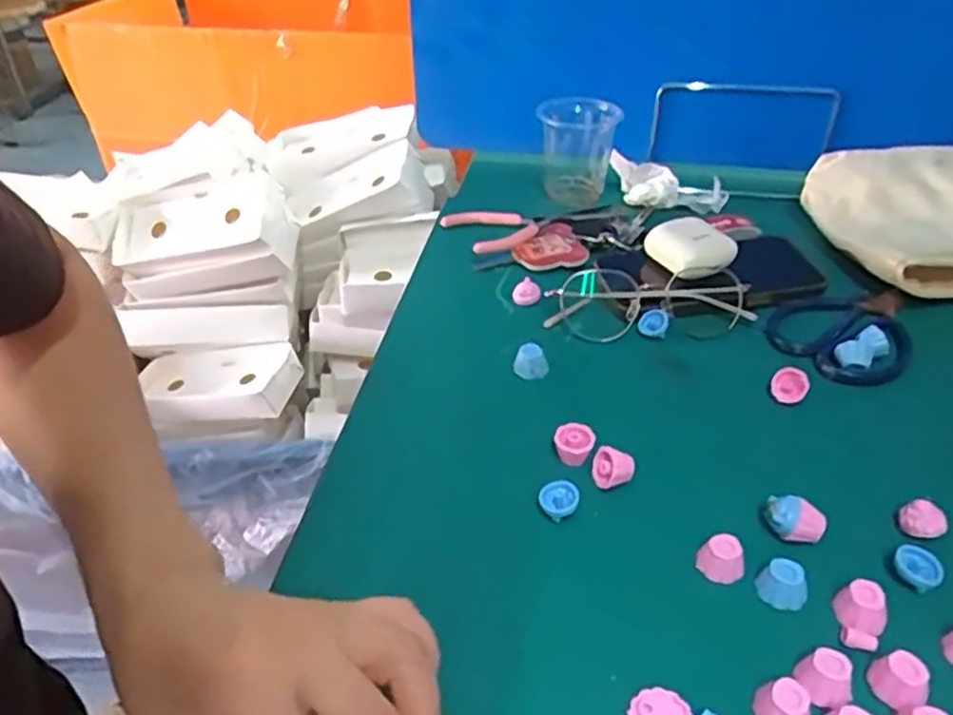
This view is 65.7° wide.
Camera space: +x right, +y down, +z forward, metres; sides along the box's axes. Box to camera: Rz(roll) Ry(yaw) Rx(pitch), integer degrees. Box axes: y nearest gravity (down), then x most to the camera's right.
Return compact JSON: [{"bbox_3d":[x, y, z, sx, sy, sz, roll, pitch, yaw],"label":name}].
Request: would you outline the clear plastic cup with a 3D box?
[{"bbox_3d":[0.082,-0.175,0.618,0.062,0.070,0.058,0,37,0],"label":"clear plastic cup"}]

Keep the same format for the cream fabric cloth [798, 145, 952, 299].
[{"bbox_3d":[0.336,-0.101,0.531,0.168,0.068,0.142,-7,38,-9],"label":"cream fabric cloth"}]

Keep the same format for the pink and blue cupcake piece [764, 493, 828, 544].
[{"bbox_3d":[0.146,0.075,0.339,0.026,0.020,0.016,14,40,18],"label":"pink and blue cupcake piece"}]

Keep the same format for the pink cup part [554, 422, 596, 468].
[{"bbox_3d":[0.050,0.046,0.381,0.020,0.020,0.017,9,38,12],"label":"pink cup part"}]

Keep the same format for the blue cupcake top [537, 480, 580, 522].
[{"bbox_3d":[0.040,0.068,0.354,0.018,0.011,0.015,-4,37,-5],"label":"blue cupcake top"}]

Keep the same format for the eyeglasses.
[{"bbox_3d":[0.112,-0.036,0.479,0.133,0.028,0.043,1,37,3],"label":"eyeglasses"}]

